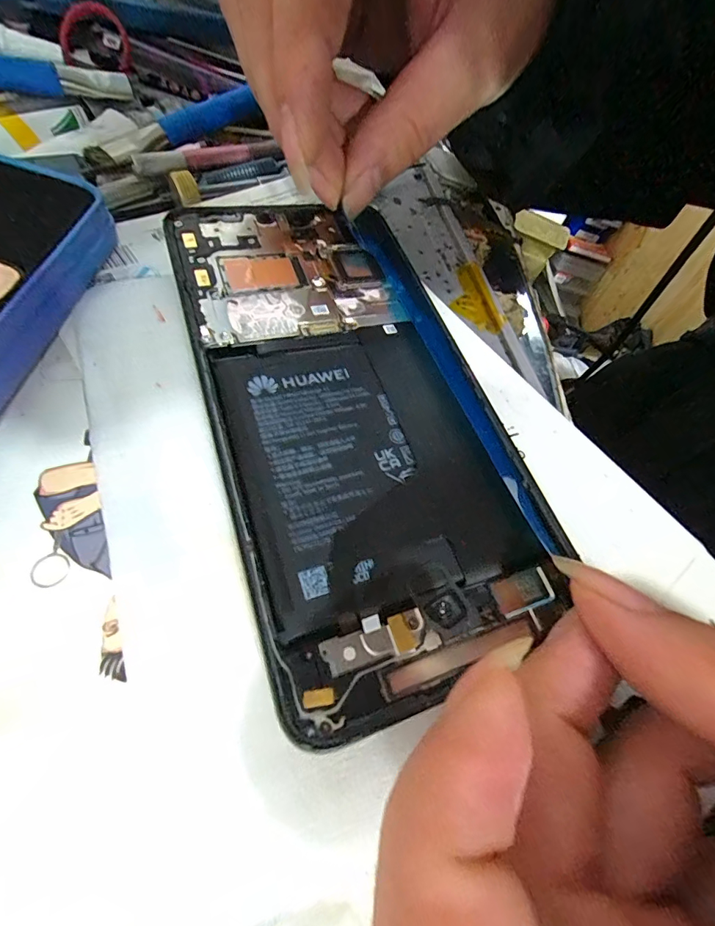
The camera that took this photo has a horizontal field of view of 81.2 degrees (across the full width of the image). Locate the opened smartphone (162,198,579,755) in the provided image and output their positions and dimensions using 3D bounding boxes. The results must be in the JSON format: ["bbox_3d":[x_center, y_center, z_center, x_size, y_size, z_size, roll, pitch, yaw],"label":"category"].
[{"bbox_3d":[-0.002,-0.022,0.119,0.077,0.015,0.156,-16,63,-10],"label":"opened smartphone"}]

